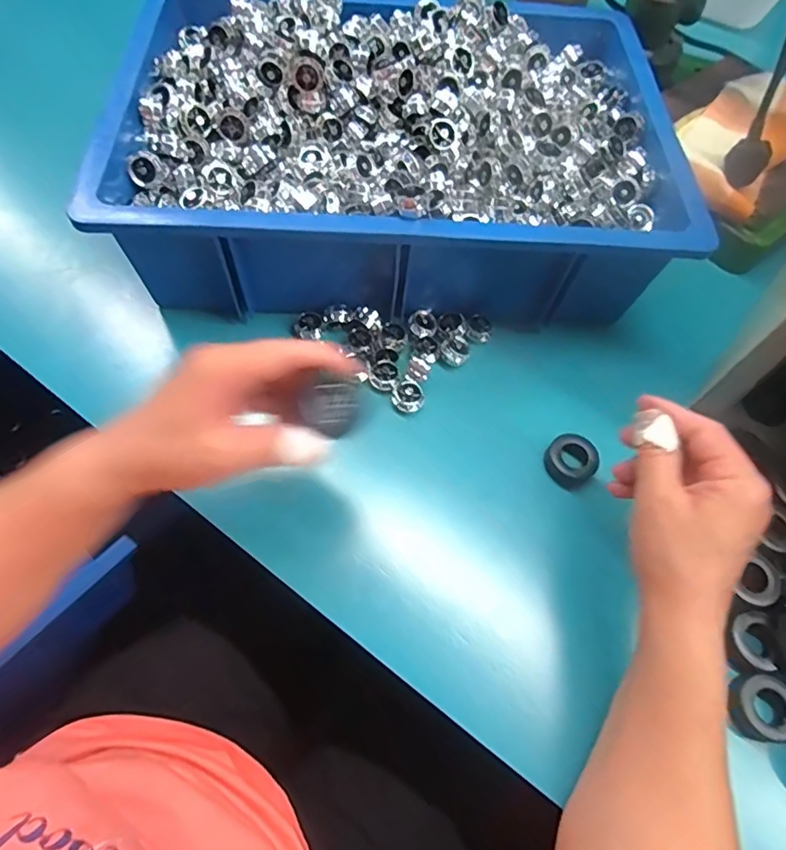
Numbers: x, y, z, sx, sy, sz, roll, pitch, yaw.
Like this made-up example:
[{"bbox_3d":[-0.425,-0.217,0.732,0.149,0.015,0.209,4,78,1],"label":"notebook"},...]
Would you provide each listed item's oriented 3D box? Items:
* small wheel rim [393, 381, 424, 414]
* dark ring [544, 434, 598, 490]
[{"bbox_3d":[0.012,-0.022,0.408,0.022,0.009,0.023,1,65,-2],"label":"small wheel rim"},{"bbox_3d":[0.131,0.027,0.393,0.042,0.013,0.036,-31,70,-15],"label":"dark ring"}]

